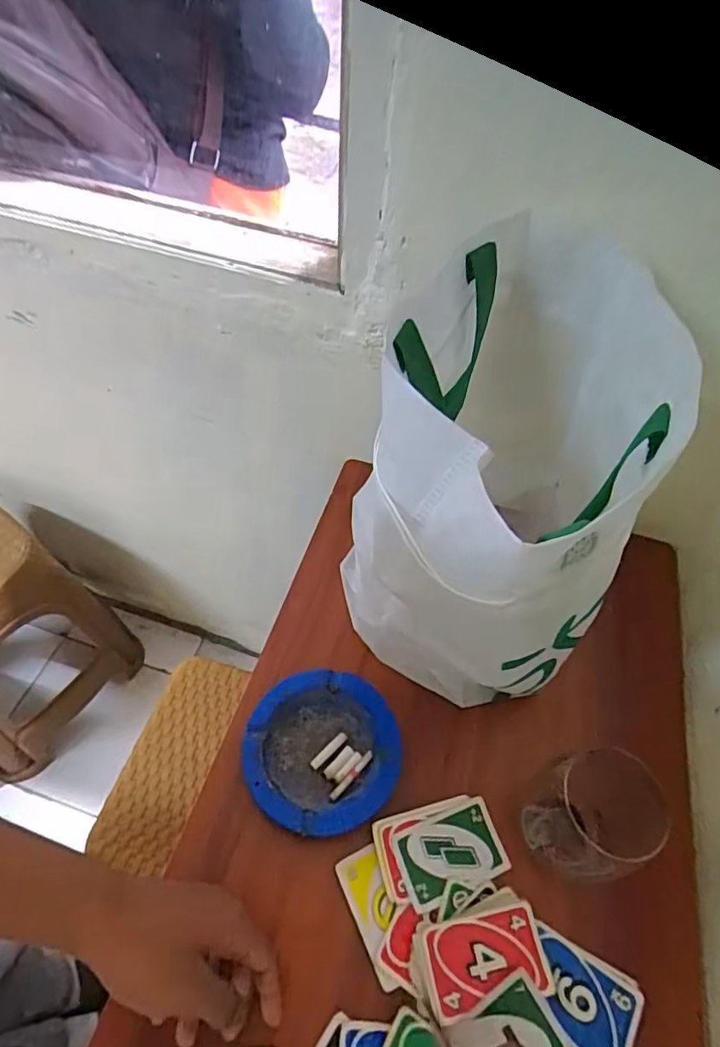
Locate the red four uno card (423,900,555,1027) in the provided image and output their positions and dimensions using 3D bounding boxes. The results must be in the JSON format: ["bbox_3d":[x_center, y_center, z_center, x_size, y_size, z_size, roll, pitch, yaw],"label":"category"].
[{"bbox_3d":[0.091,0.311,0.393,0.085,0.005,0.054,-8,57,-9],"label":"red four uno card"}]

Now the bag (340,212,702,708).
[{"bbox_3d":[0.093,-0.031,0.463,0.190,0.306,0.318,10,54,4],"label":"bag"}]

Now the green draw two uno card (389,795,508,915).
[{"bbox_3d":[0.072,0.261,0.436,0.084,0.008,0.054,-16,57,-14],"label":"green draw two uno card"}]

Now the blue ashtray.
[{"bbox_3d":[-0.033,0.191,0.467,0.126,0.028,0.126,2,54,-2],"label":"blue ashtray"}]

